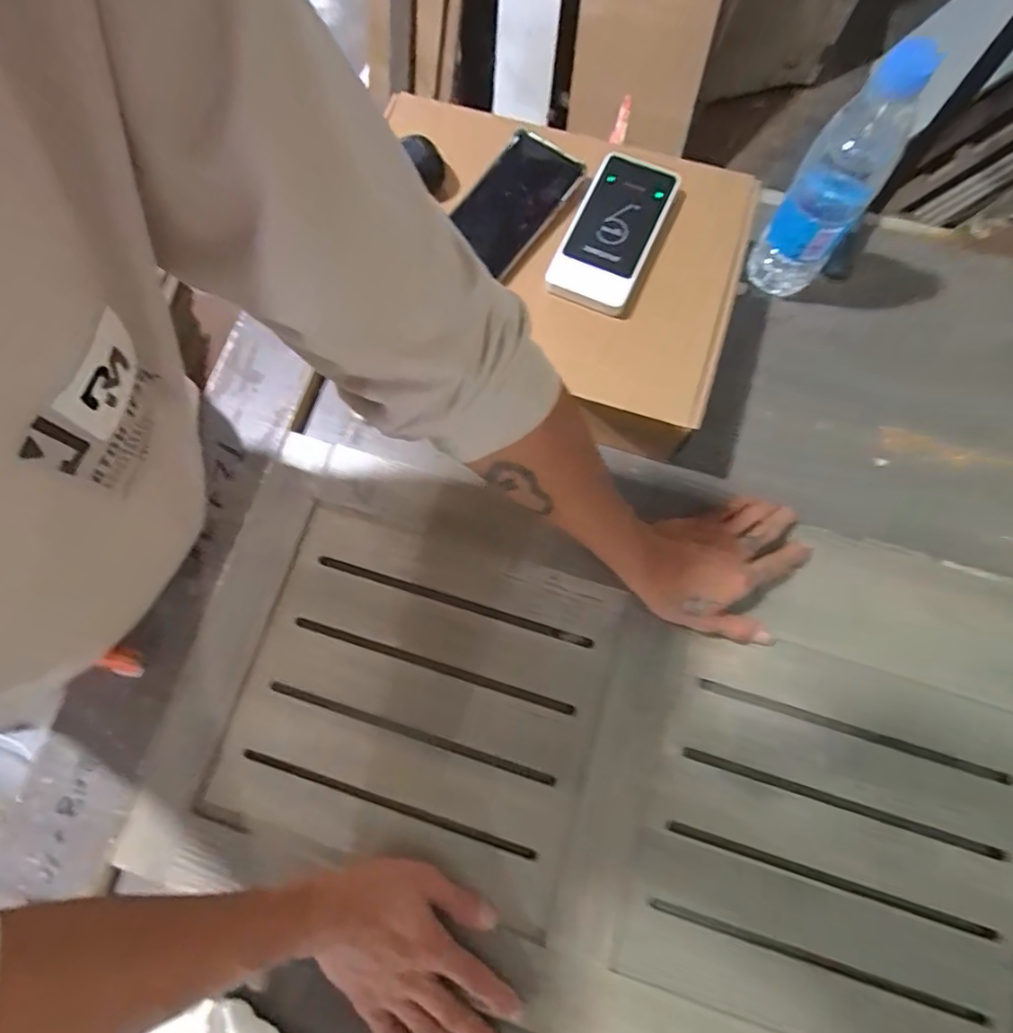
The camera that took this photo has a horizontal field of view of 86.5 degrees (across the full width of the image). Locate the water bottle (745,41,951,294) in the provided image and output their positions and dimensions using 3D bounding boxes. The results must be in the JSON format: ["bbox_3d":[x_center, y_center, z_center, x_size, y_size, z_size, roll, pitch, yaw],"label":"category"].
[{"bbox_3d":[0.278,-0.277,0.464,0.067,0.201,0.062,37,80,8],"label":"water bottle"}]

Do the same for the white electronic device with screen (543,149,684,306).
[{"bbox_3d":[0.095,-0.253,0.468,0.071,0.015,0.144,25,79,7],"label":"white electronic device with screen"}]

